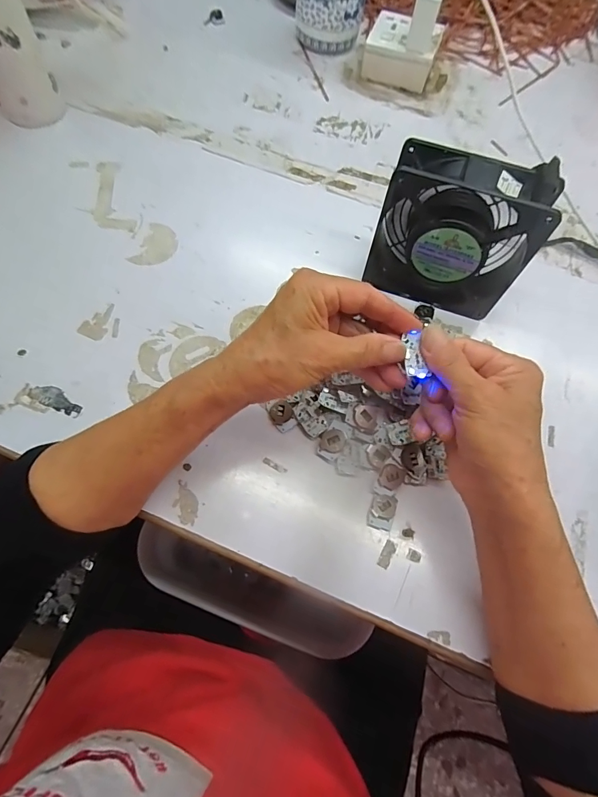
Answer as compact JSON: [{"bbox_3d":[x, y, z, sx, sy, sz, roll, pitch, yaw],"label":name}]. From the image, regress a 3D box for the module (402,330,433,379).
[{"bbox_3d":[0.074,-0.027,0.253,0.013,0.004,0.030,-8,82,-7],"label":"module"}]

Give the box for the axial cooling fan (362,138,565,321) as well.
[{"bbox_3d":[0.126,-0.135,0.333,0.119,0.122,0.048,18,66,5],"label":"axial cooling fan"}]

